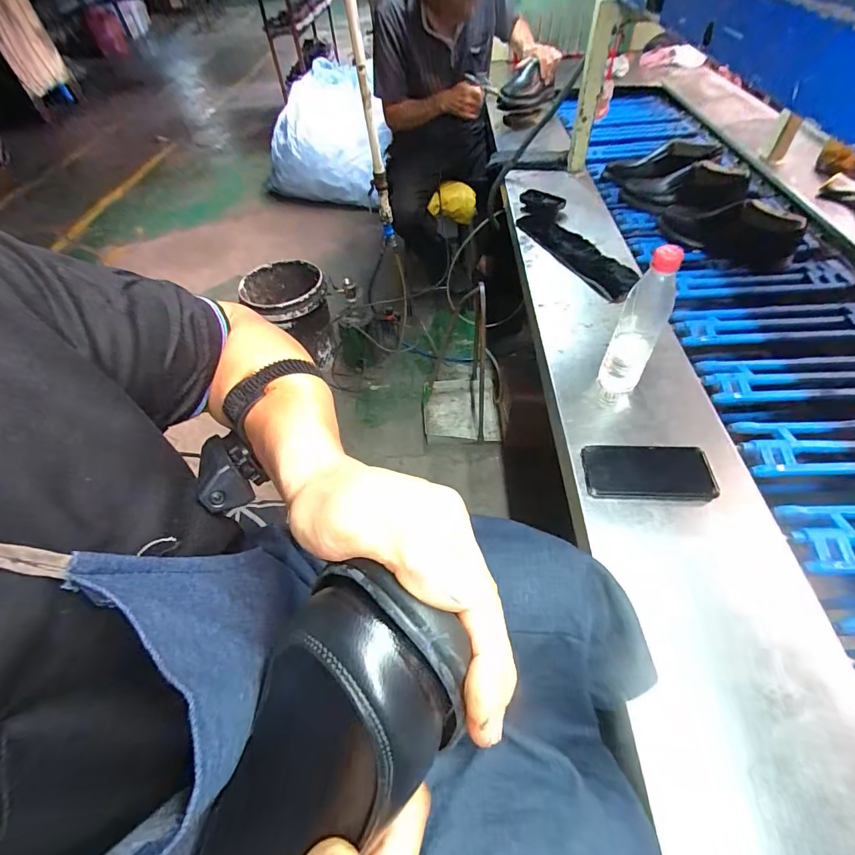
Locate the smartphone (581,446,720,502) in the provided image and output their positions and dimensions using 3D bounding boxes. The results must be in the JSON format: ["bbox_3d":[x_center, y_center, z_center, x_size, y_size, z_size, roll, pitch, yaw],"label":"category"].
[{"bbox_3d":[0.298,0.060,0.573,0.160,0.007,0.084,0,53,9],"label":"smartphone"}]

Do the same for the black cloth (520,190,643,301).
[{"bbox_3d":[0.318,-0.415,0.937,0.101,0.029,0.433,-17,52,-8],"label":"black cloth"}]

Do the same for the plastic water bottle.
[{"bbox_3d":[0.289,-0.127,0.590,0.061,0.230,0.066,22,58,21],"label":"plastic water bottle"}]

